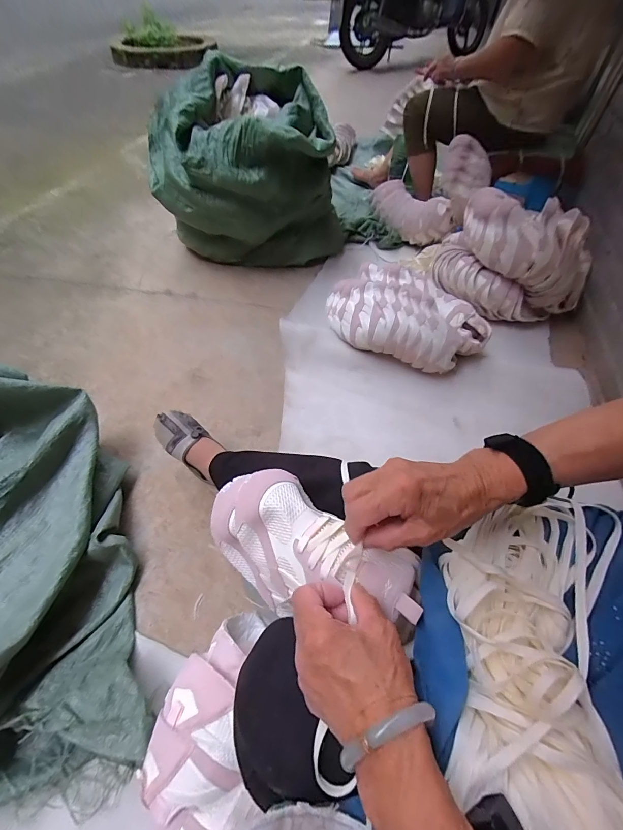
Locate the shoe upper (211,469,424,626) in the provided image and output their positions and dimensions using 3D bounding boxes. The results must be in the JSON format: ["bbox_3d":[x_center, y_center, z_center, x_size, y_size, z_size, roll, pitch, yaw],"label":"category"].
[{"bbox_3d":[-0.002,0.137,0.376,0.222,0.096,0.110,16,53,20],"label":"shoe upper"}]

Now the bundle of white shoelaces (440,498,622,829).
[{"bbox_3d":[0.174,0.192,0.287,0.140,0.046,0.308,20,54,11],"label":"bundle of white shoelaces"}]

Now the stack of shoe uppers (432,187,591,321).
[{"bbox_3d":[0.564,-0.465,1.051,0.435,0.262,0.219,36,61,27],"label":"stack of shoe uppers"}]

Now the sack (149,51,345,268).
[{"bbox_3d":[-0.200,-0.808,1.209,0.607,0.458,0.508,-1,51,1],"label":"sack"}]

